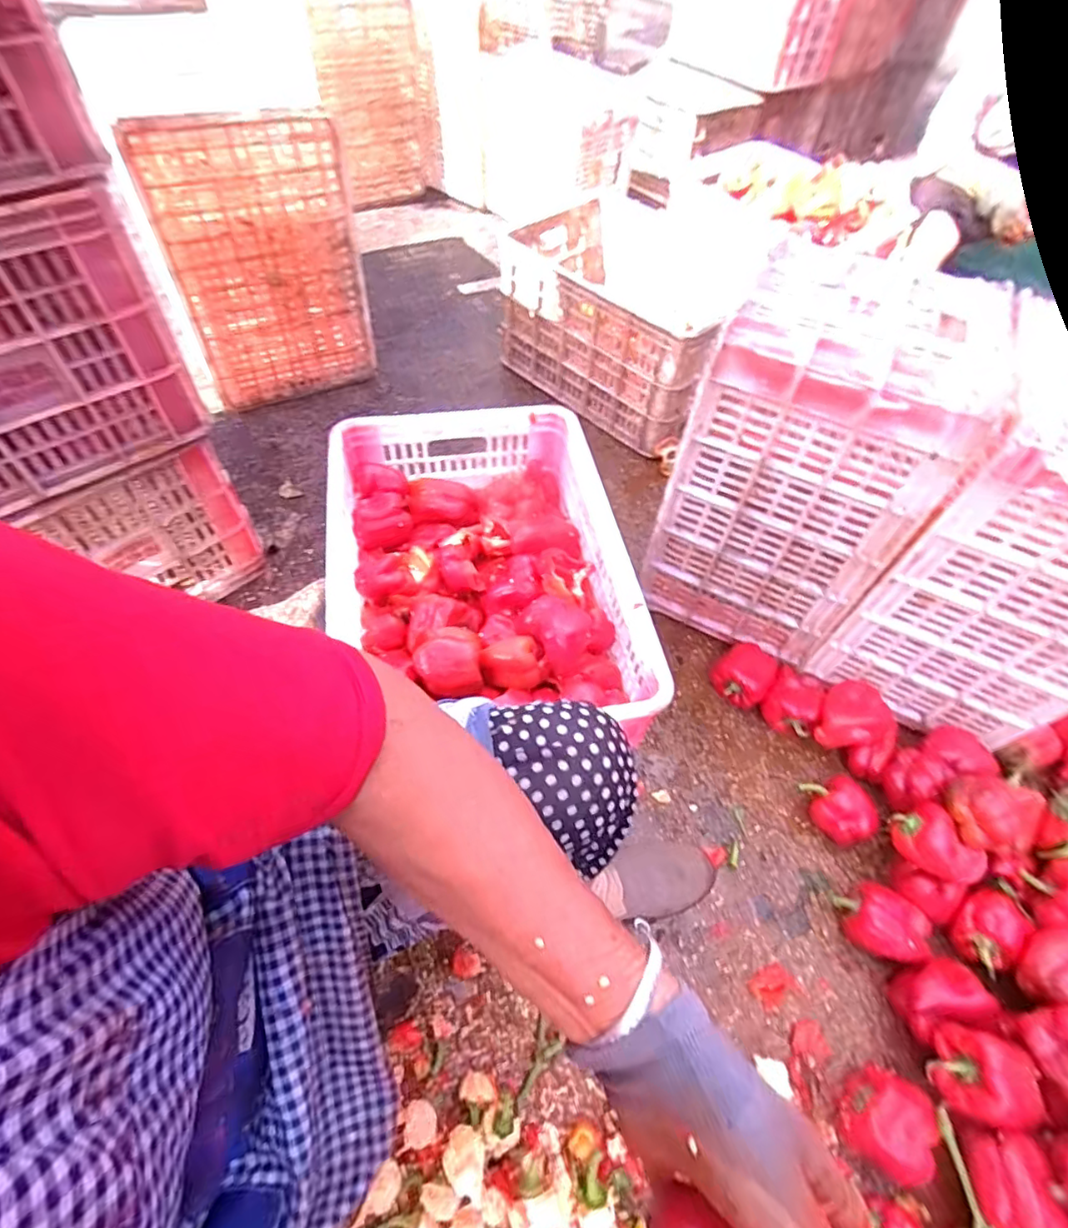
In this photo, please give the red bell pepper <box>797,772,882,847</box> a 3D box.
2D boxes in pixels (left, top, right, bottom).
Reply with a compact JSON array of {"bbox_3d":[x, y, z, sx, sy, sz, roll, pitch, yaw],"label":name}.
[{"bbox_3d":[0.430,0.276,0.816,0.071,0.078,0.092,-8,56,-10],"label":"red bell pepper"}]

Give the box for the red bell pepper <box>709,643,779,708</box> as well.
[{"bbox_3d":[0.332,0.095,0.921,0.083,0.099,0.079,2,55,-3],"label":"red bell pepper"}]

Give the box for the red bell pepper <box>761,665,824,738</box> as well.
[{"bbox_3d":[0.405,0.136,0.909,0.077,0.078,0.089,29,58,15],"label":"red bell pepper"}]

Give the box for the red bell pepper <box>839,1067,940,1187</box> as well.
[{"bbox_3d":[0.372,0.535,0.610,0.064,0.062,0.087,21,56,10],"label":"red bell pepper"}]

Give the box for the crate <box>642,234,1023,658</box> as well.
[{"bbox_3d":[0.383,-0.210,0.851,0.284,0.457,0.287,26,57,13],"label":"crate"}]

